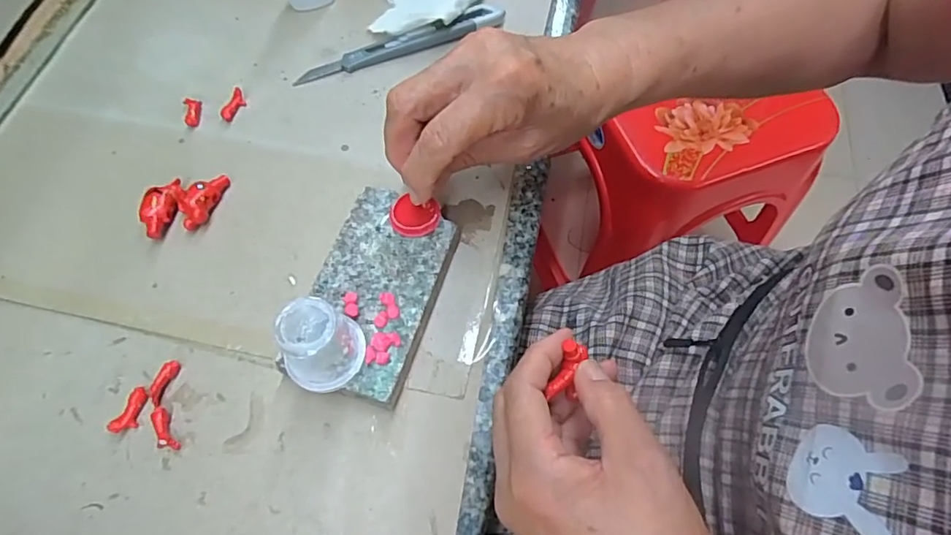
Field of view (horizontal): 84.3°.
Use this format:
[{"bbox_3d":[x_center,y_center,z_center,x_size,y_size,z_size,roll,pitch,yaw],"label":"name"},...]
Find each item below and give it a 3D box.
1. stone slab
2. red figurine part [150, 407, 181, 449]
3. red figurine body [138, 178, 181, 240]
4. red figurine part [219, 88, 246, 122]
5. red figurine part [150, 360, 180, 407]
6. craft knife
[{"bbox_3d":[-0.052,0.012,0.280,0.061,0.023,0.109,16,64,6],"label":"stone slab"},{"bbox_3d":[-0.153,0.079,0.257,0.009,0.005,0.023,-25,67,-13],"label":"red figurine part"},{"bbox_3d":[-0.182,-0.035,0.305,0.013,0.016,0.038,12,64,4],"label":"red figurine body"},{"bbox_3d":[-0.158,-0.106,0.343,0.009,0.009,0.023,24,65,10],"label":"red figurine part"},{"bbox_3d":[-0.159,0.058,0.267,0.007,0.005,0.022,17,64,7],"label":"red figurine part"},{"bbox_3d":[-0.051,-0.157,0.365,0.147,0.018,0.016,-19,66,-11],"label":"craft knife"}]

